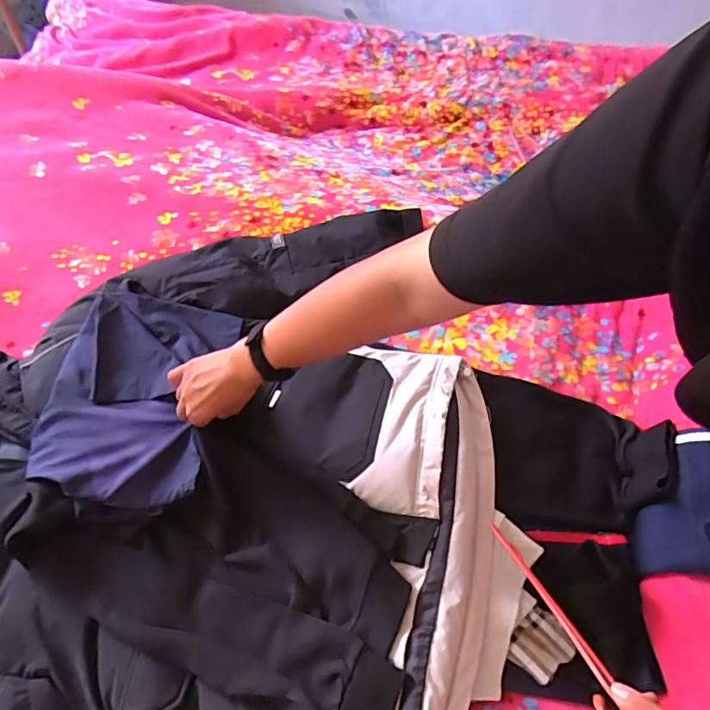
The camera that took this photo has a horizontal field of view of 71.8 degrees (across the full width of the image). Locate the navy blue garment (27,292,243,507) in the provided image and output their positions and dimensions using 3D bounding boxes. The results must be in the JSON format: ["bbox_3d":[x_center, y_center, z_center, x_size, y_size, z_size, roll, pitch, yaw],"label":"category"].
[{"bbox_3d":[-0.300,0.045,0.668,0.227,0.032,0.291,5,62,1],"label":"navy blue garment"}]

